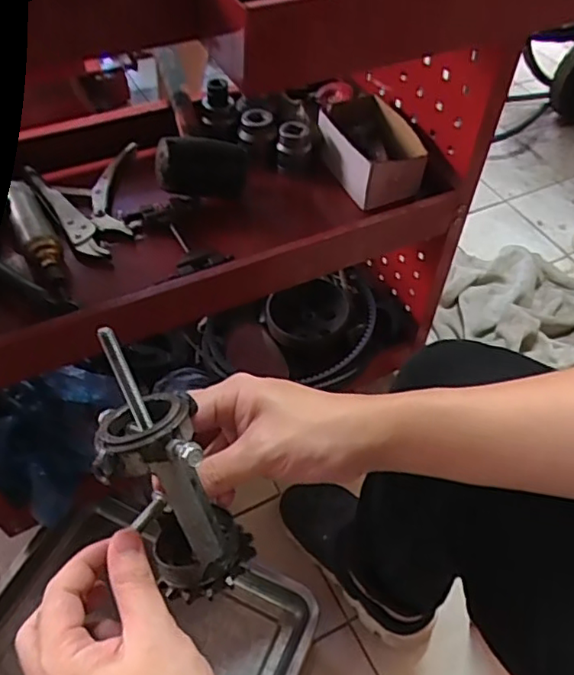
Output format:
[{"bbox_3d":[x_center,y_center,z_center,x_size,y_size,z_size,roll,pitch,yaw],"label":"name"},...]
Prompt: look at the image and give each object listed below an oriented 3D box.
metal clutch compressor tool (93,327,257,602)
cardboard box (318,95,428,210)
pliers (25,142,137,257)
[{"bbox_3d":[-0.063,0.069,0.306,0.053,0.152,0.059,-31,28,-28],"label":"metal clutch compressor tool"},{"bbox_3d":[0.107,-0.243,0.771,0.092,0.073,0.138,-20,54,-18],"label":"cardboard box"},{"bbox_3d":[-0.234,-0.170,0.728,0.132,0.025,0.174,-18,54,-18],"label":"pliers"}]

